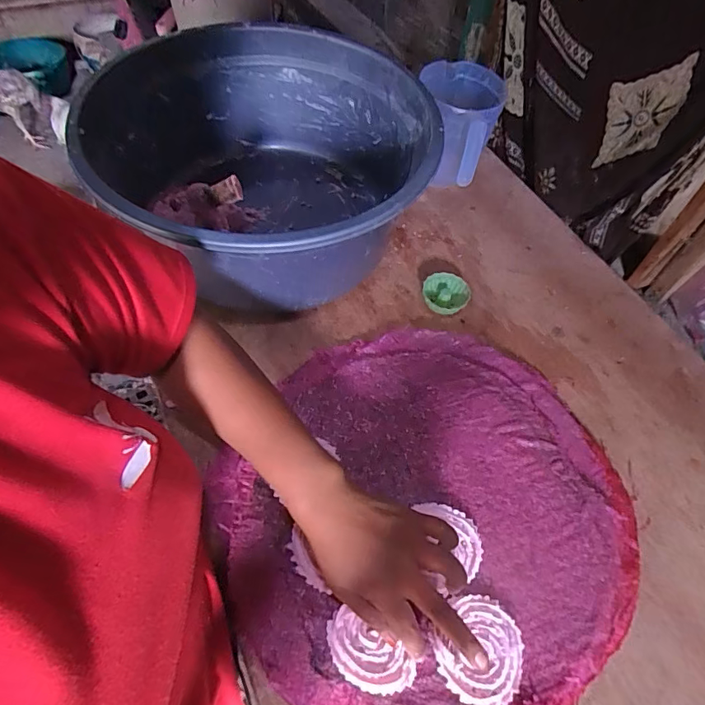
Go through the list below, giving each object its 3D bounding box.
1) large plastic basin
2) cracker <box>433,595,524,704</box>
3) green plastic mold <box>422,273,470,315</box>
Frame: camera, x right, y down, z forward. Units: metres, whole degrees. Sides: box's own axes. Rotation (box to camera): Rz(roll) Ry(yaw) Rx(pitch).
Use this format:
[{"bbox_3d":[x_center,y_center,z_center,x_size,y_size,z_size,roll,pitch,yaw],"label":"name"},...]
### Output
[{"bbox_3d":[-0.102,-0.235,0.615,0.374,0.195,0.415,-37,66,-26],"label":"large plastic basin"},{"bbox_3d":[0.109,0.254,0.398,0.071,0.008,0.078,2,55,-3],"label":"cracker"},{"bbox_3d":[0.124,-0.077,0.623,0.061,0.024,0.056,23,56,11],"label":"green plastic mold"}]

